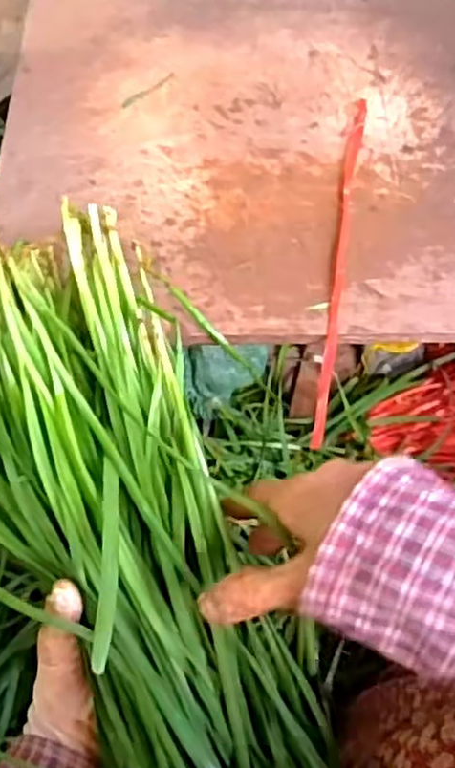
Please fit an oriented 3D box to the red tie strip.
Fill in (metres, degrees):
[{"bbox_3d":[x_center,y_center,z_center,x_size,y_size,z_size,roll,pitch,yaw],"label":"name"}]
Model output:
[{"bbox_3d":[0.085,-0.101,0.529,0.012,0.004,0.323,10,61,3],"label":"red tie strip"}]

